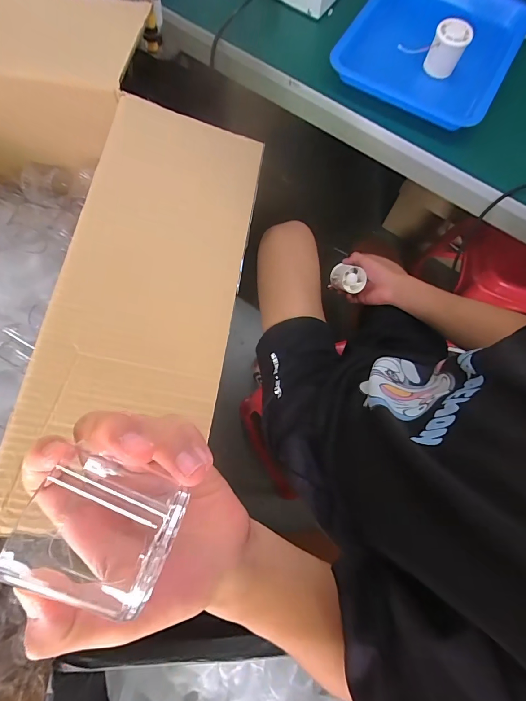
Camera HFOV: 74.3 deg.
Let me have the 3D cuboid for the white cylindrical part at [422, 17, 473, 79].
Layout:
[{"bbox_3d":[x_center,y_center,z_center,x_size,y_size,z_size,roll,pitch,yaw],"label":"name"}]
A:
[{"bbox_3d":[0.300,-0.491,0.564,0.054,0.057,0.050,1,74,-2],"label":"white cylindrical part"}]

